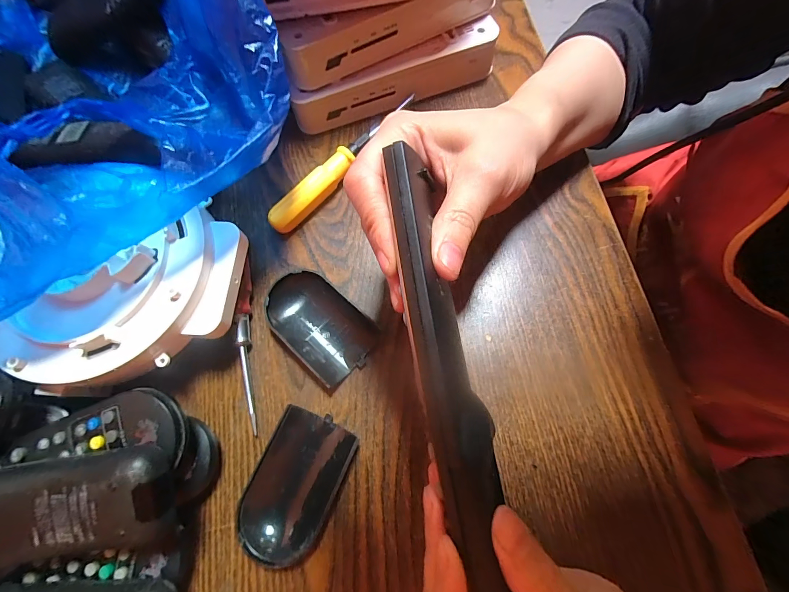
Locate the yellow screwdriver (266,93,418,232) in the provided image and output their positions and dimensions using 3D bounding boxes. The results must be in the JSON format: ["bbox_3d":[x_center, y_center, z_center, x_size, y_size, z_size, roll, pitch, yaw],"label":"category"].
[{"bbox_3d":[-0.038,-0.105,0.274,0.021,0.020,0.152,42,78,13],"label":"yellow screwdriver"}]

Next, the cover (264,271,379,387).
[{"bbox_3d":[-0.053,0.018,0.237,0.078,0.016,0.050,41,78,13],"label":"cover"}]

